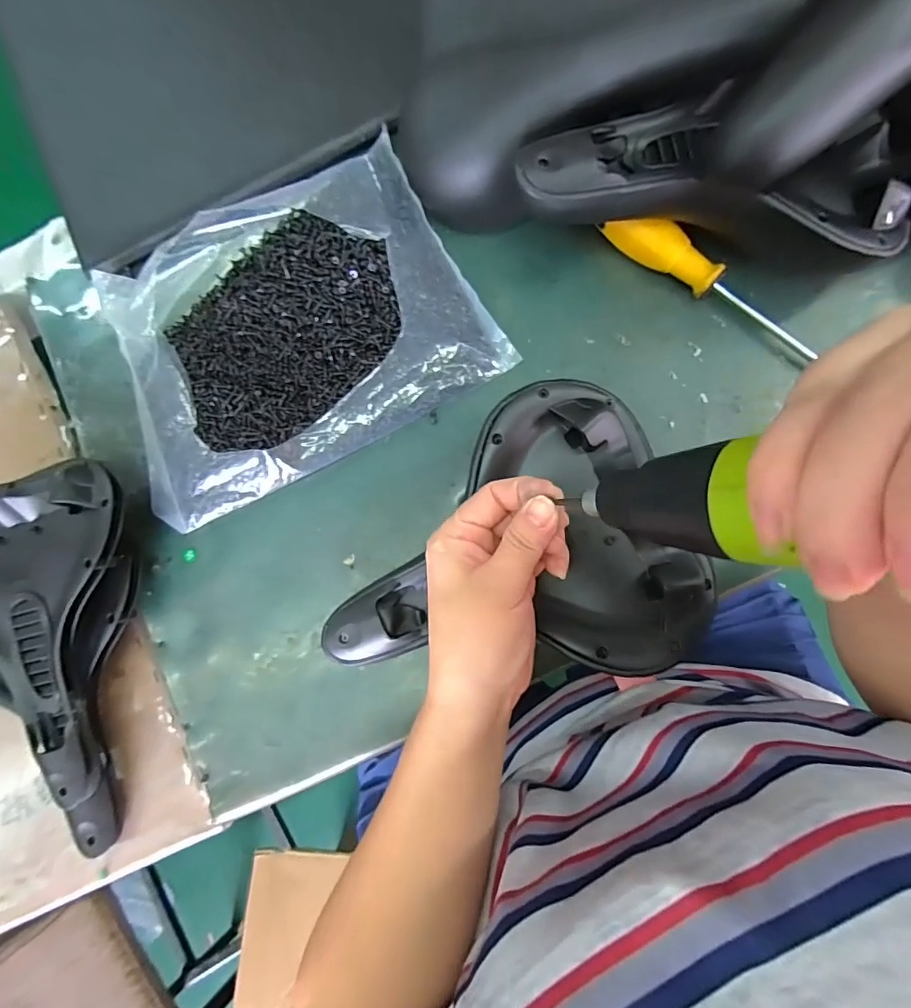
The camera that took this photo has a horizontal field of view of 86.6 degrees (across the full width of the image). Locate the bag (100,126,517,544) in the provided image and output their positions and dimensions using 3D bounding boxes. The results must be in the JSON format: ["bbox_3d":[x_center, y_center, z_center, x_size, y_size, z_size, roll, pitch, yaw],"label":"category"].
[{"bbox_3d":[-0.143,-0.143,0.388,0.307,0.029,0.230,-27,82,3],"label":"bag"}]

